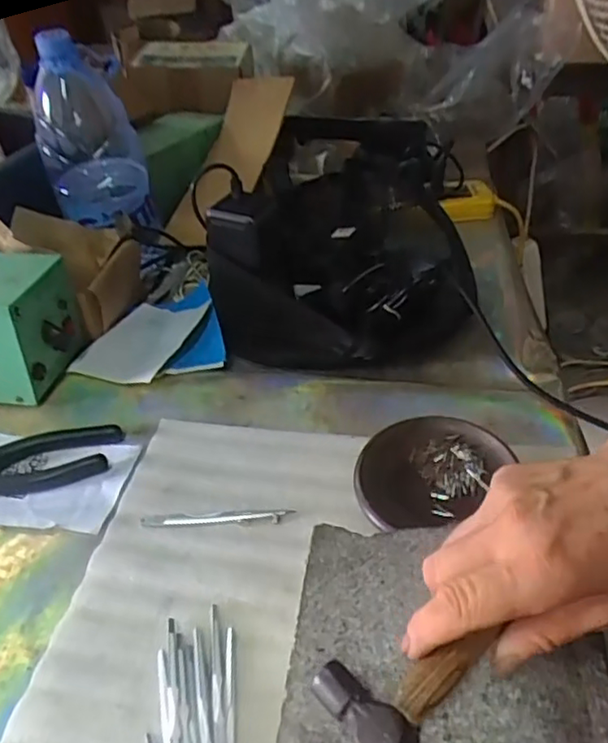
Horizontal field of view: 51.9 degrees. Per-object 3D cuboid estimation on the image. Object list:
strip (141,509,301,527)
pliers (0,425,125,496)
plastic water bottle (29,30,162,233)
[{"bbox_3d":[-0.062,0.103,0.439,0.105,0.004,0.010,-4,40,4],"label":"strip"},{"bbox_3d":[-0.227,0.070,0.484,0.160,0.014,0.054,-8,40,-1],"label":"pliers"},{"bbox_3d":[-0.221,-0.246,0.654,0.083,0.189,0.091,-4,40,4],"label":"plastic water bottle"}]

